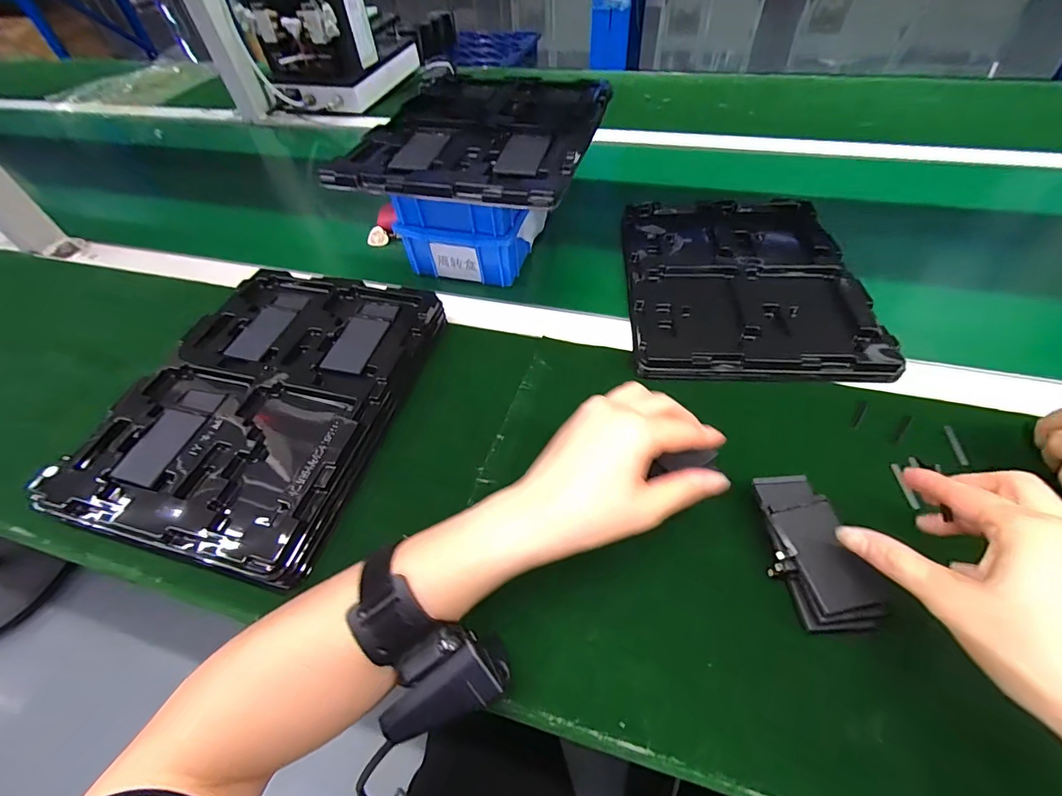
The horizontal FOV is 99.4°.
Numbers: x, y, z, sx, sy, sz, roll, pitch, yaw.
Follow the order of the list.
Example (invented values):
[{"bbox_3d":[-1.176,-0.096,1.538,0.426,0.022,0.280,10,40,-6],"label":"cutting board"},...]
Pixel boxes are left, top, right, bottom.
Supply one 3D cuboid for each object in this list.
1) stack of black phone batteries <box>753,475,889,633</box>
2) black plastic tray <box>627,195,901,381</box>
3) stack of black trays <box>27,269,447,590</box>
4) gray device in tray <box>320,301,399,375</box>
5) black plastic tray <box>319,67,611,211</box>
[{"bbox_3d":[0.176,0.095,0.285,0.047,0.023,0.095,-10,58,-4],"label":"stack of black phone batteries"},{"bbox_3d":[0.211,-0.129,0.465,0.216,0.015,0.282,1,51,6],"label":"black plastic tray"},{"bbox_3d":[-0.221,-0.004,0.388,0.210,0.043,0.274,10,53,12],"label":"stack of black trays"},{"bbox_3d":[-0.151,-0.058,0.410,0.040,0.011,0.085,9,52,12],"label":"gray device in tray"},{"bbox_3d":[-0.047,-0.279,0.454,0.223,0.020,0.271,12,53,14],"label":"black plastic tray"}]

